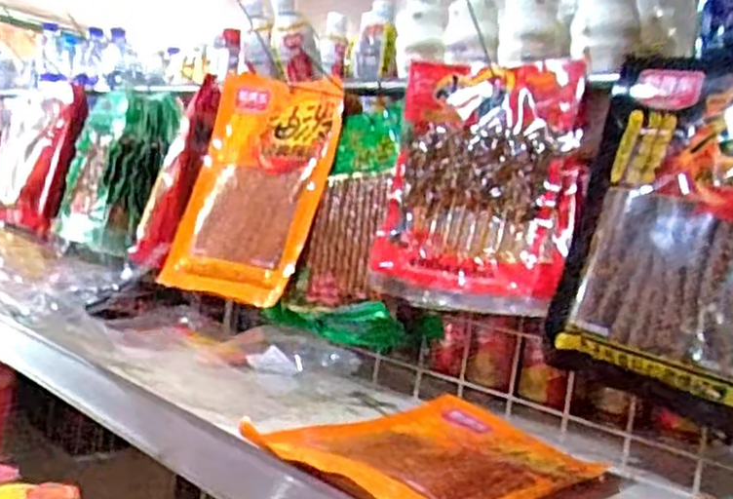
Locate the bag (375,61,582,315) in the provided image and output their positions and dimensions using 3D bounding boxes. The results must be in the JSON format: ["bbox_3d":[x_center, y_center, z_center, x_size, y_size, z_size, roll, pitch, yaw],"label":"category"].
[{"bbox_3d":[0.112,-0.068,0.701,0.196,0.255,0.038,10,-13,30],"label":"bag"}]

